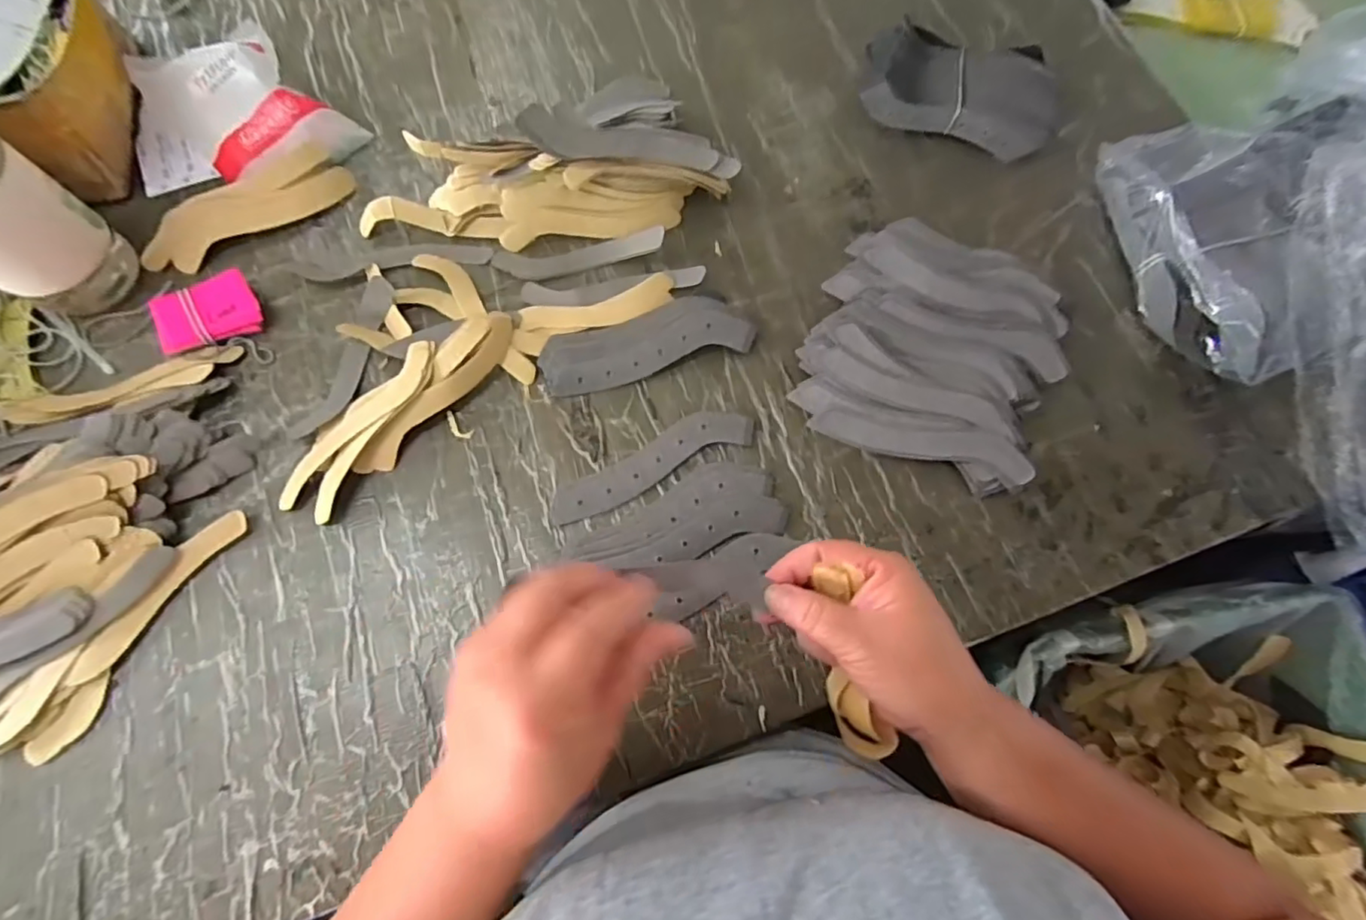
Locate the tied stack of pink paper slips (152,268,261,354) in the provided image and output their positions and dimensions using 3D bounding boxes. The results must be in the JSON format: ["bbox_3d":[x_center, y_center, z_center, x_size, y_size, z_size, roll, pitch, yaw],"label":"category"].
[{"bbox_3d":[-0.367,-0.111,0.452,0.073,0.021,0.049,-23,74,-9],"label":"tied stack of pink paper slips"}]

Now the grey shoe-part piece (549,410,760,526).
[{"bbox_3d":[-0.023,0.001,0.437,0.159,0.006,0.038,-24,85,-10],"label":"grey shoe-part piece"}]

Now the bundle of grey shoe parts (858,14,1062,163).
[{"bbox_3d":[0.260,-0.344,0.539,0.185,0.038,0.115,14,72,2],"label":"bundle of grey shoe parts"}]

